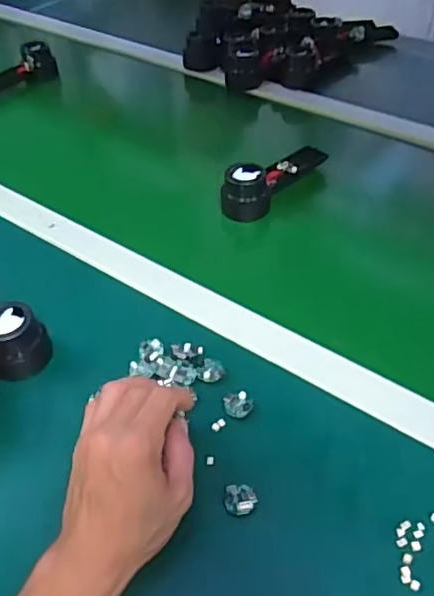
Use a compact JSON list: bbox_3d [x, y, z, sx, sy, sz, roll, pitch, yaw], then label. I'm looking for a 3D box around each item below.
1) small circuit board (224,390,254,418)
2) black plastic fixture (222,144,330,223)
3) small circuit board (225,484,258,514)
[{"bbox_3d":[0.019,0.091,0.505,0.024,0.008,0.022,-3,44,-2],"label":"small circuit board"},{"bbox_3d":[0.074,-0.149,0.733,0.157,0.058,0.047,-31,51,-27],"label":"black plastic fixture"},{"bbox_3d":[0.018,0.151,0.443,0.023,0.005,0.022,-2,46,-1],"label":"small circuit board"}]

